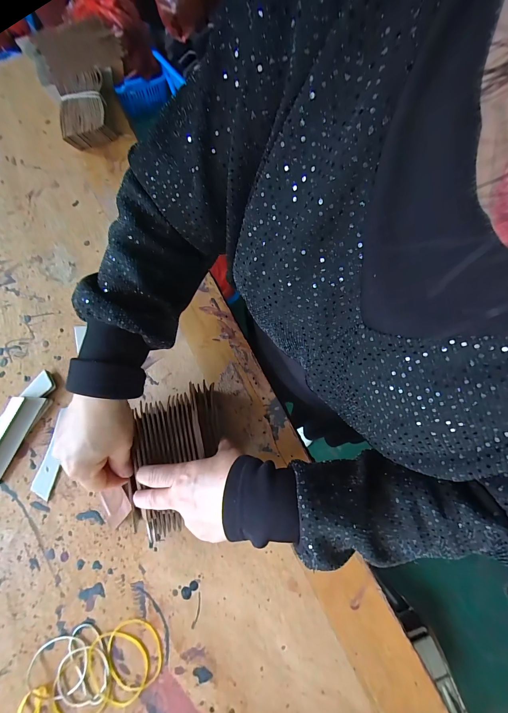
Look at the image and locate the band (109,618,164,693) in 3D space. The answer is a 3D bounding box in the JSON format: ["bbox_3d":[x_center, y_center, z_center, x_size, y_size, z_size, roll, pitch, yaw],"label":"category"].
[{"bbox_3d":[-0.129,0.322,0.308,0.060,0.004,0.062,4,76,1],"label":"band"}]

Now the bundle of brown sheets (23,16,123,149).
[{"bbox_3d":[-0.274,-0.456,0.475,0.139,0.049,0.217,-25,77,-6],"label":"bundle of brown sheets"}]

